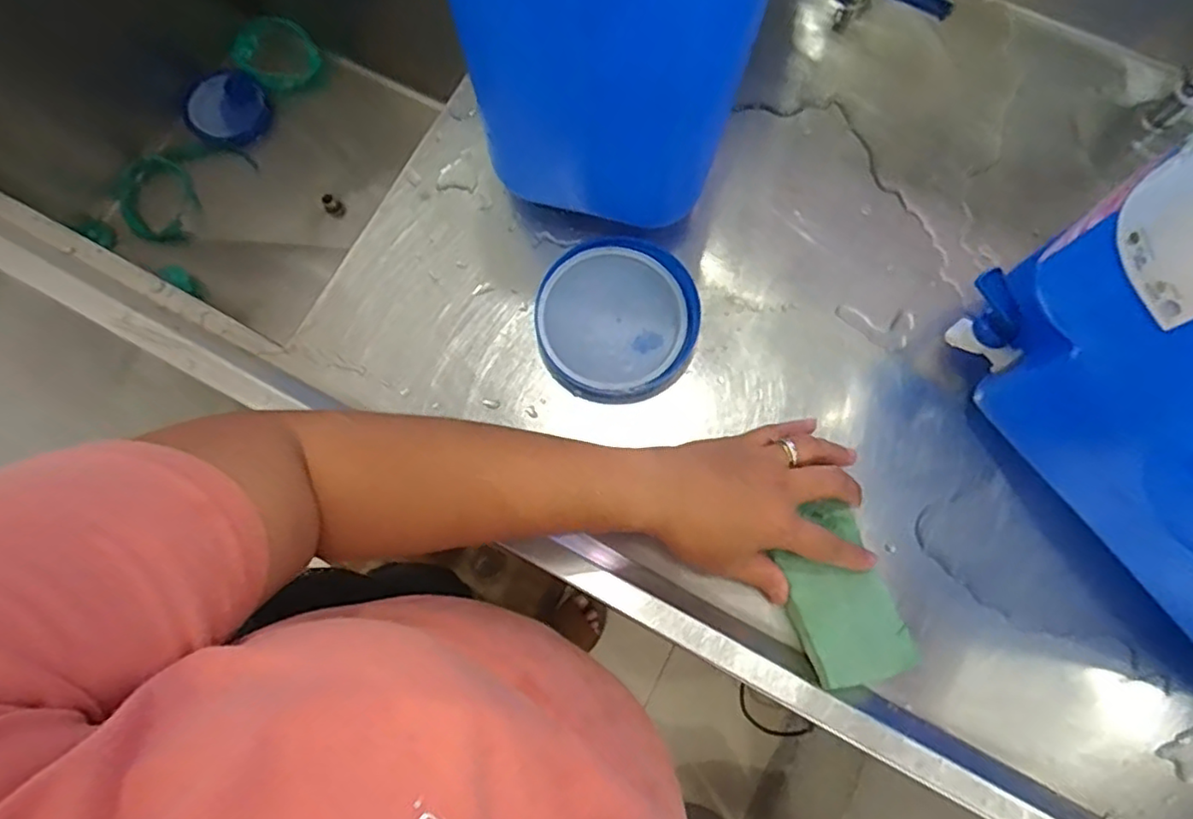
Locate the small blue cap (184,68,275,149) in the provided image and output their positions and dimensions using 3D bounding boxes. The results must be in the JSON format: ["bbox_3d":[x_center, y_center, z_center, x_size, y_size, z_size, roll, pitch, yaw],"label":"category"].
[{"bbox_3d":[-0.544,-0.448,0.970,0.115,0.035,0.118,29,72,-19],"label":"small blue cap"}]

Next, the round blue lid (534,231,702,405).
[{"bbox_3d":[0.016,-0.070,0.495,0.118,0.021,0.124,0,77,2],"label":"round blue lid"}]

